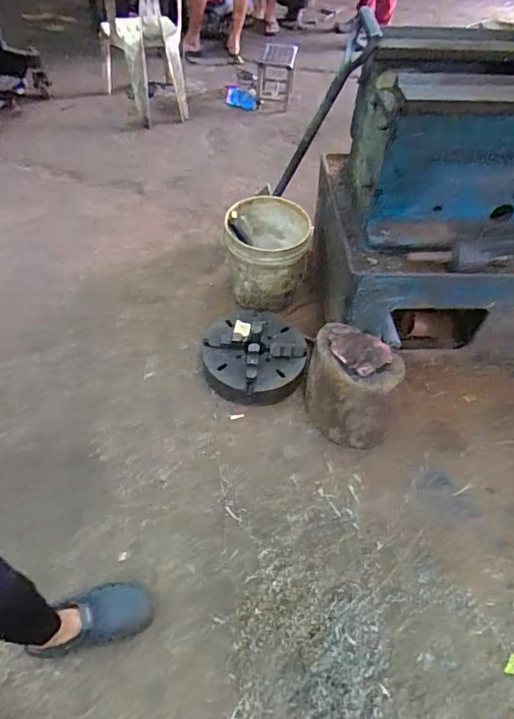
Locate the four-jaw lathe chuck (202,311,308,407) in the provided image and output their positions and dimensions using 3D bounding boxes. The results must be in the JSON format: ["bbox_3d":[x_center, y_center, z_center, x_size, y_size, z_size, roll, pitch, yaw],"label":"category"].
[{"bbox_3d":[-0.008,-0.022,1.604,0.327,0.107,0.339,2,52,-3],"label":"four-jaw lathe chuck"}]

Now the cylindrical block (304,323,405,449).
[{"bbox_3d":[0.276,0.076,1.445,0.250,0.249,0.258,2,52,-3],"label":"cylindrical block"}]

